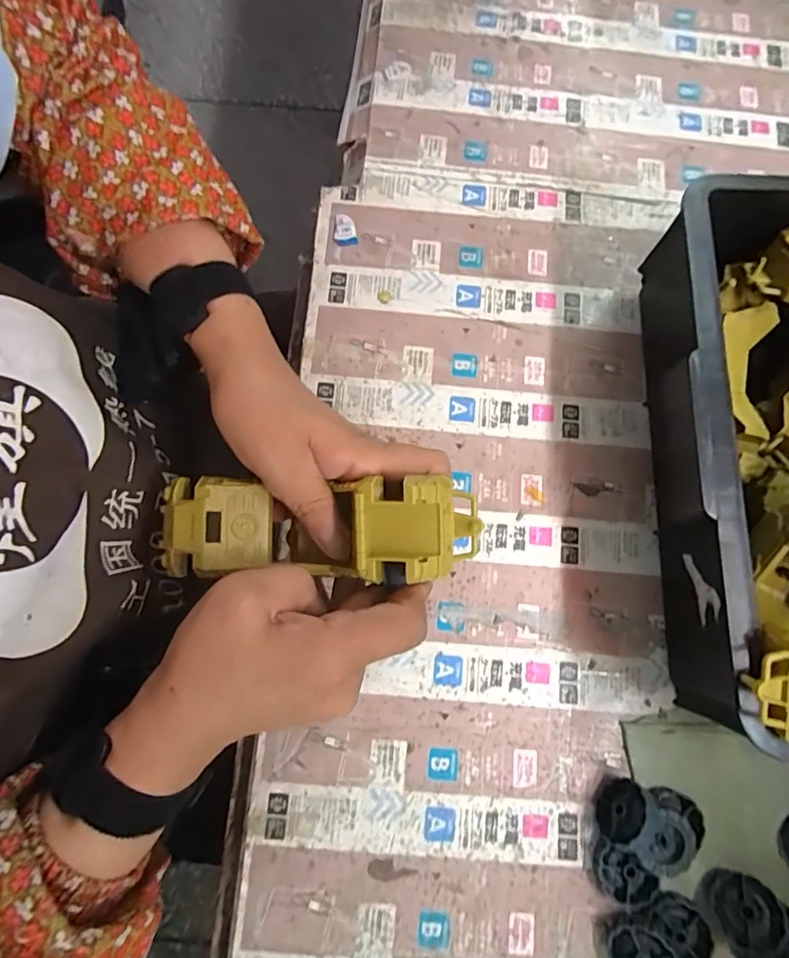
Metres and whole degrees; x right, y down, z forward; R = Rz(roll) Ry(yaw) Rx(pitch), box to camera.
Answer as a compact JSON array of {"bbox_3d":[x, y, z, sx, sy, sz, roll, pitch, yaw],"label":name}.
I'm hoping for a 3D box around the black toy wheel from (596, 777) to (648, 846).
[{"bbox_3d":[0.143,0.209,0.328,0.008,0.036,0.036,39,74,-20],"label":"black toy wheel"}]

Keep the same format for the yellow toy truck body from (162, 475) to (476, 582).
[{"bbox_3d":[-0.042,0.029,0.281,0.166,0.049,0.050,1,76,9],"label":"yellow toy truck body"}]

